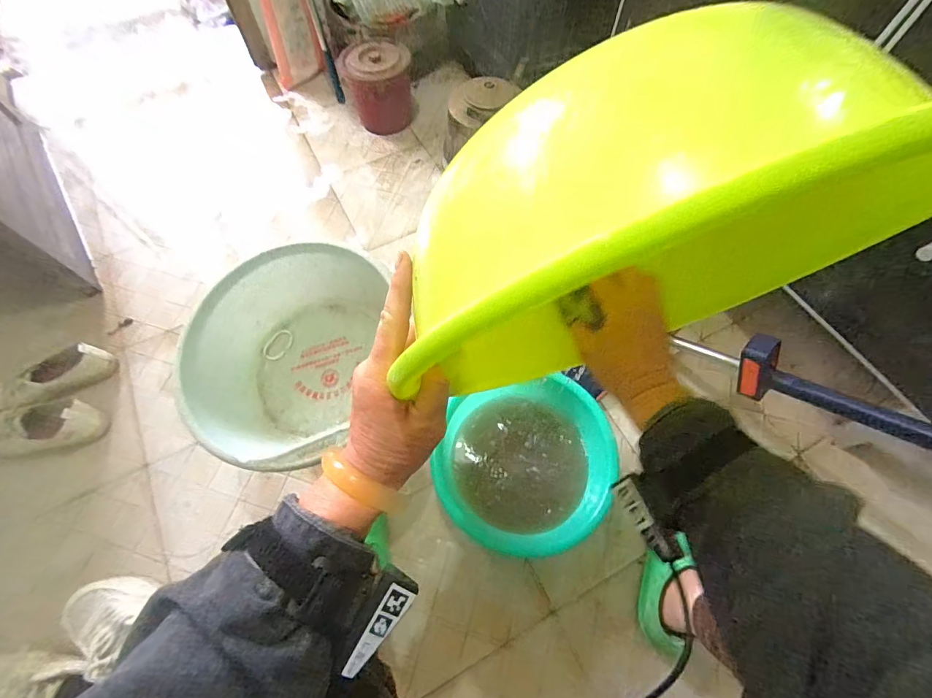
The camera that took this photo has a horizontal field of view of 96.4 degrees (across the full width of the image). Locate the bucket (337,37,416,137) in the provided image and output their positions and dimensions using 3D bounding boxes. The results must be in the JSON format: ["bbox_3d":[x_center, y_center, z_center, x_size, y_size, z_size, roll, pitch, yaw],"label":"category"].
[{"bbox_3d":[-0.268,-0.796,1.280,0.207,0.195,0.162,-9,64,-4],"label":"bucket"}]

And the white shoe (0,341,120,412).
[{"bbox_3d":[-0.928,0.066,0.915,0.245,0.084,0.100,-22,66,-10],"label":"white shoe"}]

